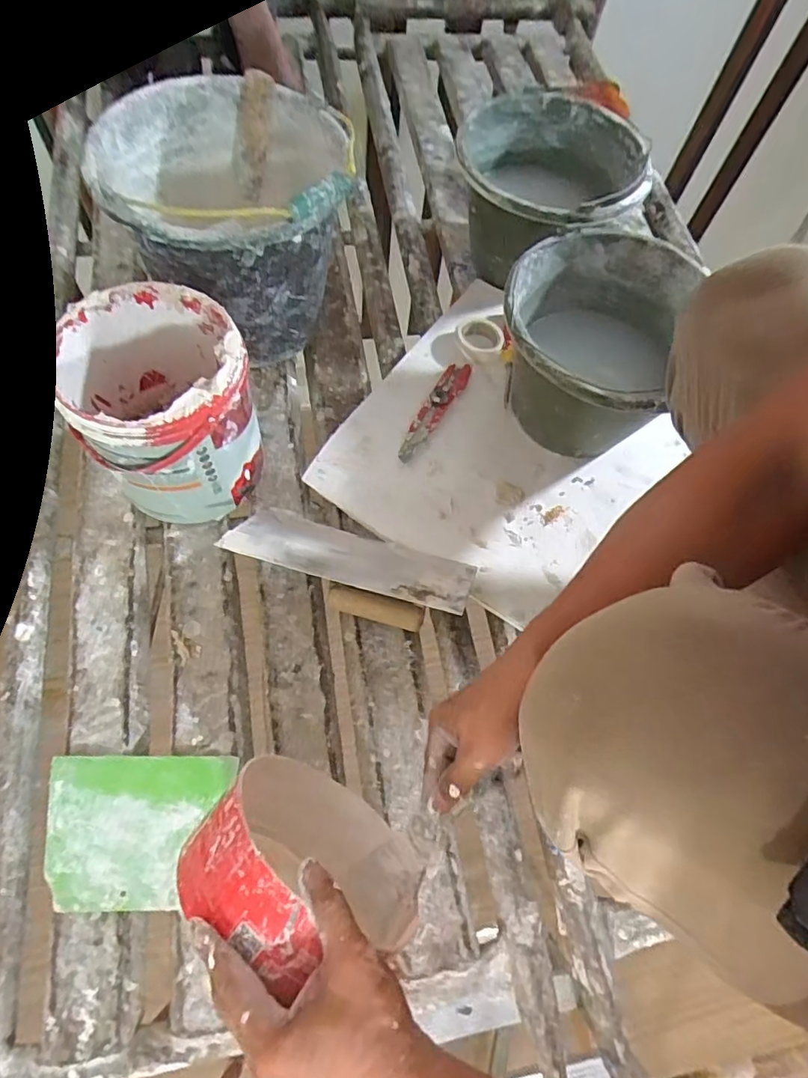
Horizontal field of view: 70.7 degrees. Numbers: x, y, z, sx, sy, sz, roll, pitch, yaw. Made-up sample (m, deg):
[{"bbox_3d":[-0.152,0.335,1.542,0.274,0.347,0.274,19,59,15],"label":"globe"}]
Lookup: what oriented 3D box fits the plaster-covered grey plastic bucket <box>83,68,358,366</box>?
[{"bbox_3d":[-0.192,-0.364,0.684,0.243,0.234,0.245,2,65,-5],"label":"plaster-covered grey plastic bucket"}]

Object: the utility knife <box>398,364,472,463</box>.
[{"bbox_3d":[0.040,-0.167,0.726,0.029,0.021,0.170,30,66,8],"label":"utility knife"}]

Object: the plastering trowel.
[{"bbox_3d":[-0.061,0.044,0.635,0.265,0.067,0.115,14,26,8],"label":"plastering trowel"}]

